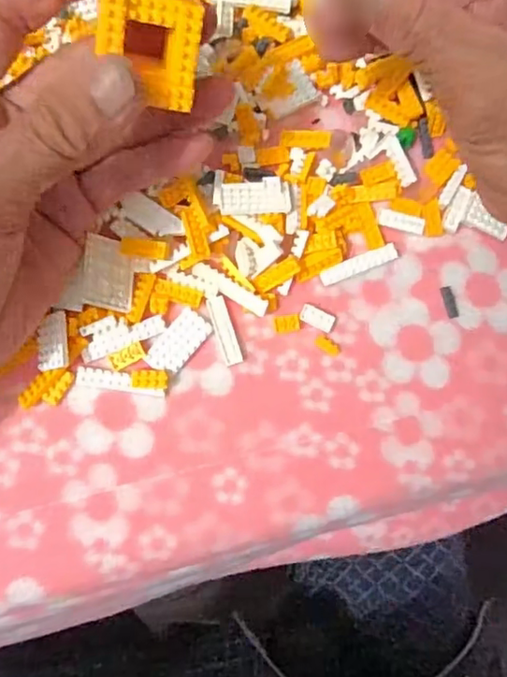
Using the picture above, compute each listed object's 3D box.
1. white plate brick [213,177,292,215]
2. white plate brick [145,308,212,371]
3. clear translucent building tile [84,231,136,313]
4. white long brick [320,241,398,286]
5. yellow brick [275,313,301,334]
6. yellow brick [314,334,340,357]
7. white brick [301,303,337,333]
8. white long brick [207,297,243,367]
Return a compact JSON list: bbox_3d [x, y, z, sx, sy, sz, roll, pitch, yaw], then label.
[{"bbox_3d":[0.000,-0.065,0.273,0.033,0.004,0.016,-4,86,0],"label":"white plate brick"},{"bbox_3d":[-0.034,0.002,0.271,0.016,0.004,0.031,39,81,-1],"label":"white plate brick"},{"bbox_3d":[-0.065,-0.029,0.268,0.022,0.004,0.032,10,76,-27],"label":"clear translucent building tile"},{"bbox_3d":[0.051,-0.036,0.288,0.040,0.004,0.008,-22,87,-8],"label":"white long brick"},{"bbox_3d":[0.016,-0.007,0.281,0.012,0.004,0.008,-7,85,-7],"label":"yellow brick"},{"bbox_3d":[0.035,0.003,0.282,0.012,0.004,0.006,30,81,-2],"label":"yellow brick"},{"bbox_3d":[0.030,-0.010,0.283,0.016,0.004,0.009,25,82,-3],"label":"white brick"},{"bbox_3d":[-0.013,-0.004,0.277,0.009,0.005,0.032,-18,86,-8],"label":"white long brick"}]

